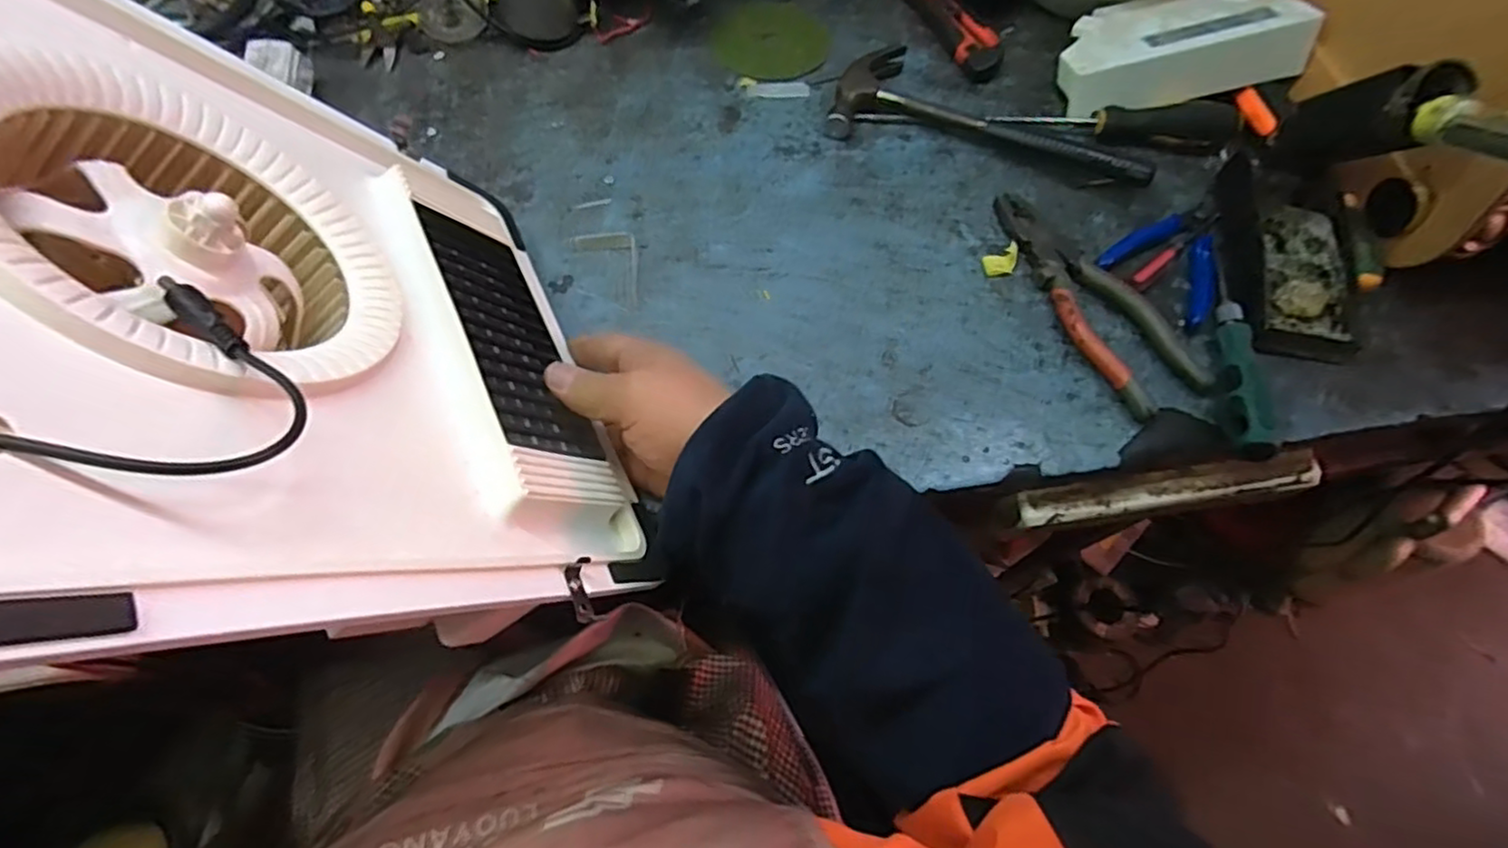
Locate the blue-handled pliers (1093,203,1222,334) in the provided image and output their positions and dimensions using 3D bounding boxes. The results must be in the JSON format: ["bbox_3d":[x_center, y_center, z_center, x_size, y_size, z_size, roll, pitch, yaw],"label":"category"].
[{"bbox_3d":[0.318,-0.127,0.508,0.109,0.013,0.082,-41,73,-20],"label":"blue-handled pliers"}]

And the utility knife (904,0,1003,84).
[{"bbox_3d":[0.177,-0.359,0.610,0.038,0.021,0.140,-16,66,-10],"label":"utility knife"}]

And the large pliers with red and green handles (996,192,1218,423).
[{"bbox_3d":[0.231,-0.090,0.485,0.061,0.017,0.195,-28,69,-16],"label":"large pliers with red and green handles"}]

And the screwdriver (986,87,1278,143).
[{"bbox_3d":[0.315,-0.251,0.560,0.211,0.028,0.039,0,64,-3],"label":"screwdriver"}]

